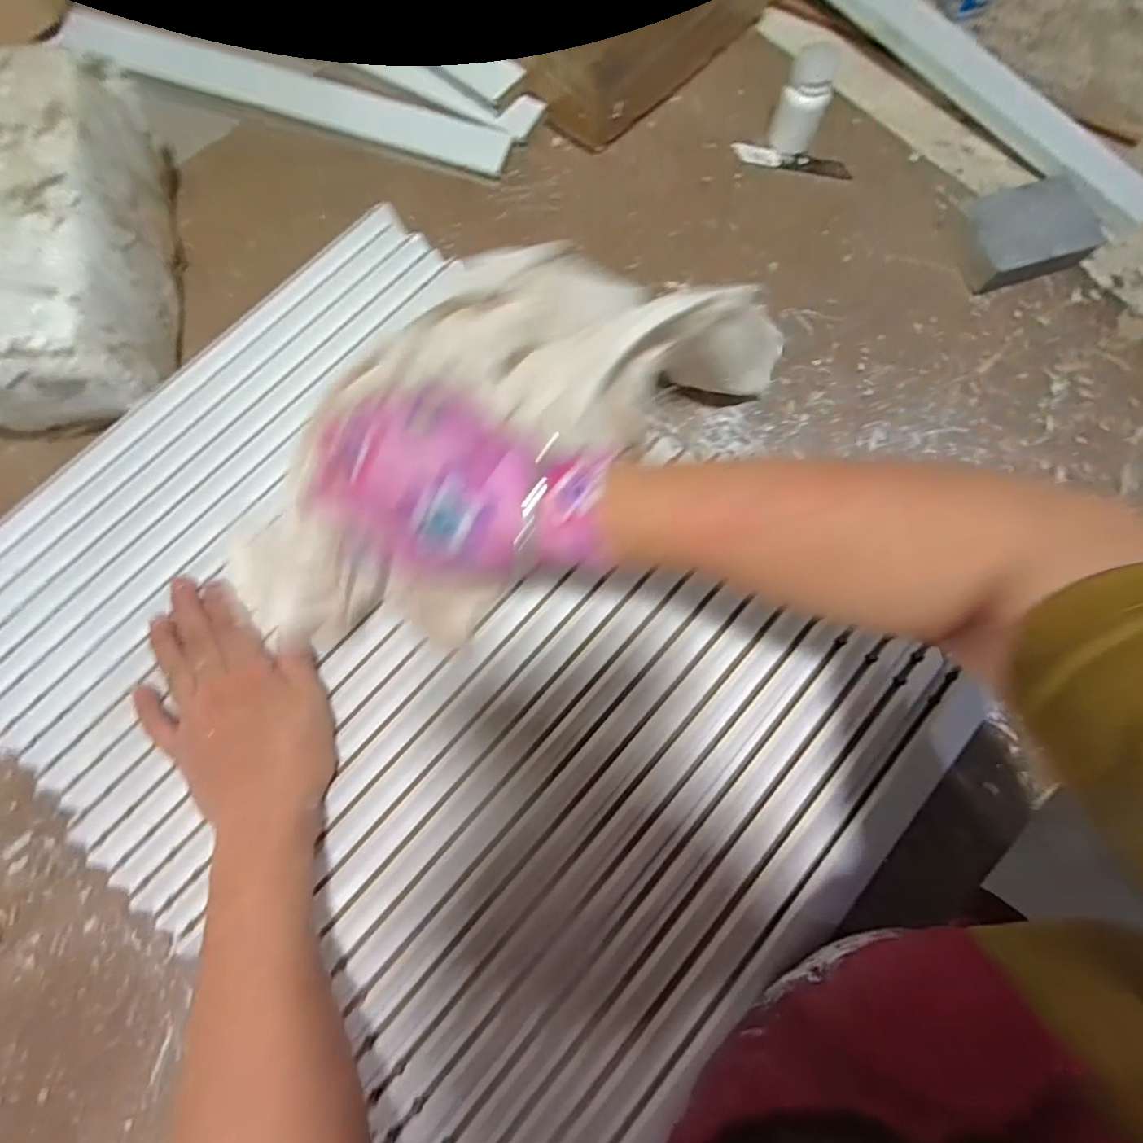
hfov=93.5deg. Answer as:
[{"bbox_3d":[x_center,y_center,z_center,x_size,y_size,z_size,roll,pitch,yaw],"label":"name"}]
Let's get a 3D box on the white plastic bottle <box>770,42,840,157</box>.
[{"bbox_3d":[0.188,-0.380,0.438,0.038,0.066,0.029,25,80,4],"label":"white plastic bottle"}]

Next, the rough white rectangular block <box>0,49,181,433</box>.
[{"bbox_3d":[-0.357,-0.221,0.376,0.121,0.112,0.232,-9,79,-3],"label":"rough white rectangular block"}]

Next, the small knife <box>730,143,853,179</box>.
[{"bbox_3d":[0.192,-0.356,0.467,0.103,0.010,0.018,10,79,1],"label":"small knife"}]

